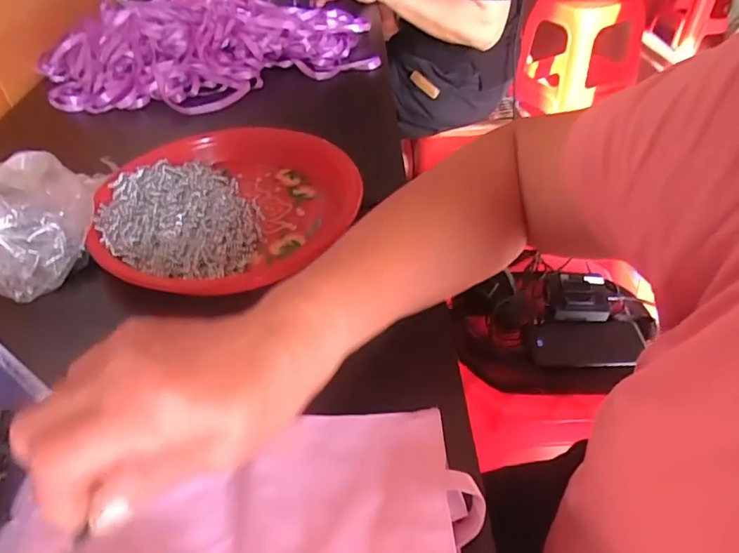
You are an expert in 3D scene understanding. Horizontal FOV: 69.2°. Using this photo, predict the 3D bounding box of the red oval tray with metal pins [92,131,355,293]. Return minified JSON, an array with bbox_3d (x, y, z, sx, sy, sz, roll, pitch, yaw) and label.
[{"bbox_3d":[-0.134,-0.069,0.494,0.210,0.033,0.235,24,48,26],"label":"red oval tray with metal pins"}]

